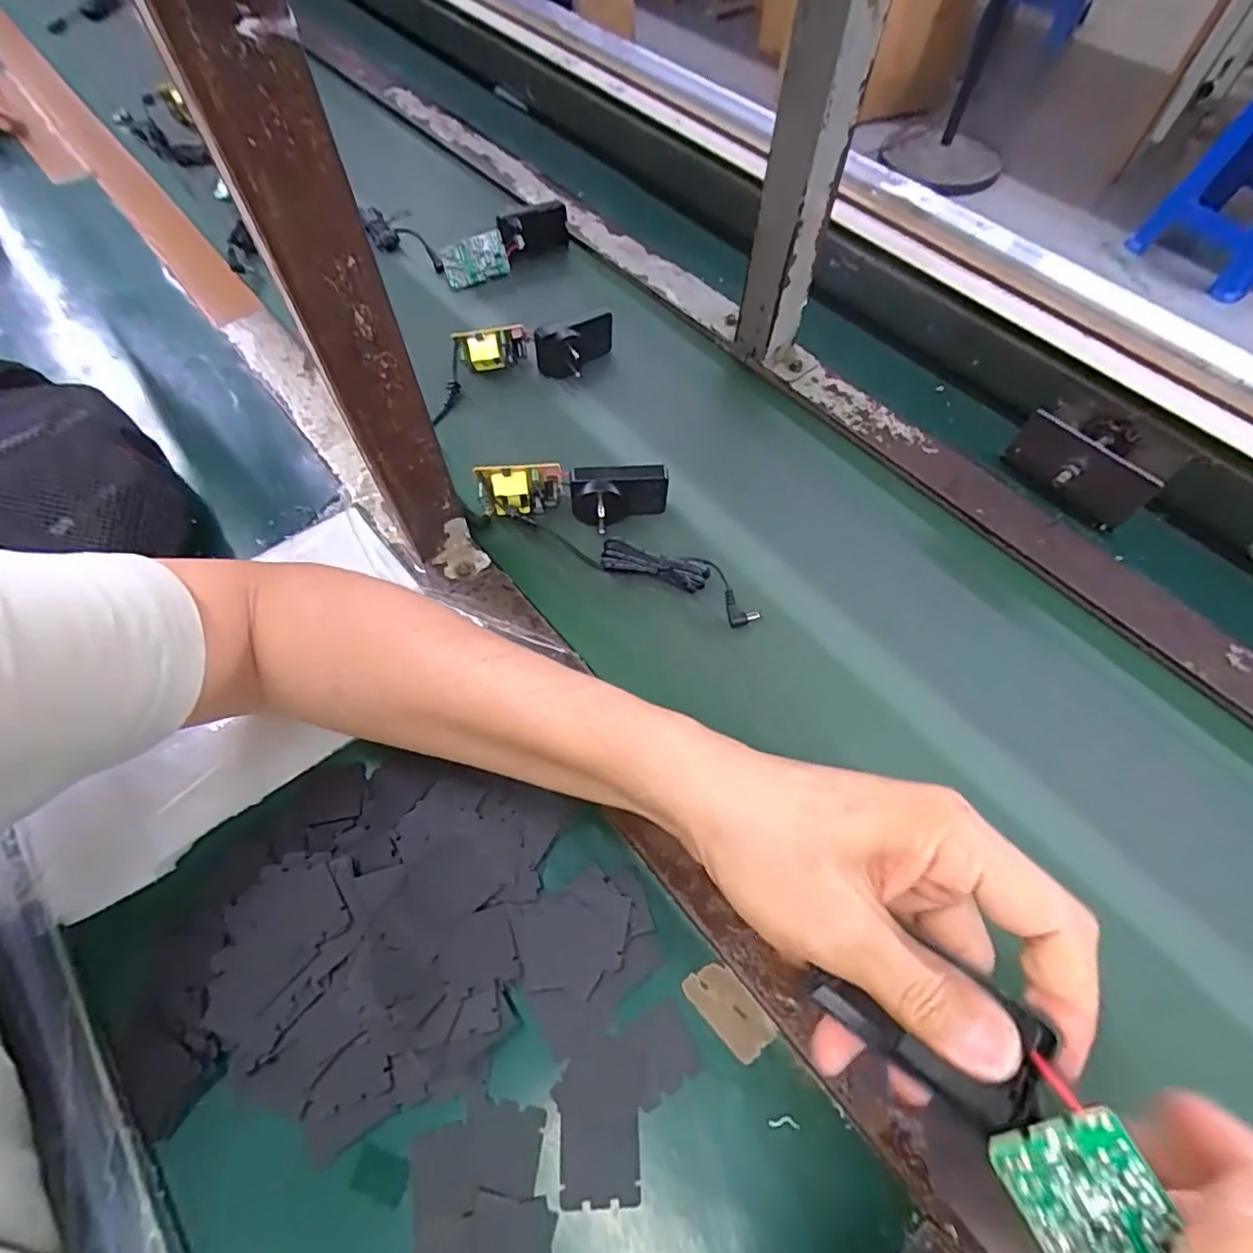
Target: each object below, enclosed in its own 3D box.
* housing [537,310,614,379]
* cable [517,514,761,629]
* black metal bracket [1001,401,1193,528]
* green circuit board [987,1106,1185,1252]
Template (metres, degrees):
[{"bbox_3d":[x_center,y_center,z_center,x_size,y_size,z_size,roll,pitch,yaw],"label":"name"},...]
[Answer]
[{"bbox_3d":[-0.042,-0.242,0.528,0.068,0.041,0.030,-21,66,-12],"label":"housing"},{"bbox_3d":[0.009,-0.045,0.437,0.182,0.027,0.030,24,65,10],"label":"cable"},{"bbox_3d":[0.354,-0.128,0.467,0.077,0.042,0.098,-33,67,-16],"label":"black metal bracket"},{"bbox_3d":[0.129,0.162,0.170,0.036,0.004,0.042,-33,70,14],"label":"green circuit board"}]

